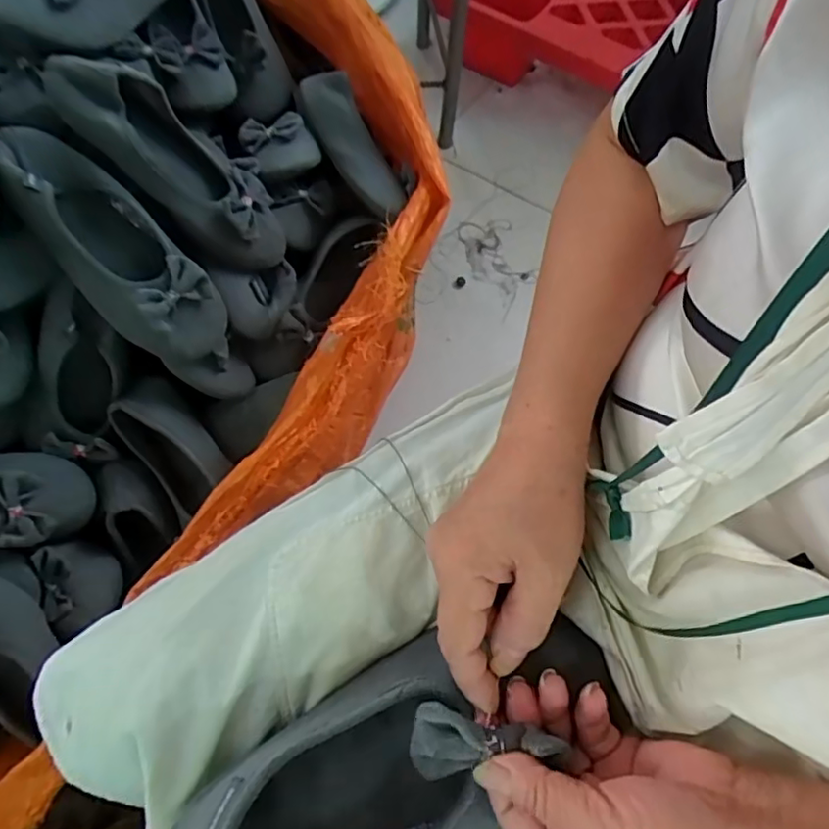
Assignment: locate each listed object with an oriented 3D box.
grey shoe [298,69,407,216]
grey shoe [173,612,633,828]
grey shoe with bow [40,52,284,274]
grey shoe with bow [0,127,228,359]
[{"bbox_3d":[-0.073,-0.319,0.694,0.064,0.057,0.221,-21,67,-12],"label":"grey shoe"},{"bbox_3d":[-0.009,0.169,0.289,0.229,0.070,0.089,-31,69,-11],"label":"grey shoe"},{"bbox_3d":[-0.230,-0.240,0.574,0.052,0.250,0.094,-4,54,45],"label":"grey shoe with bow"},{"bbox_3d":[-0.283,-0.154,0.549,0.095,0.057,0.249,-46,107,-20],"label":"grey shoe with bow"}]

